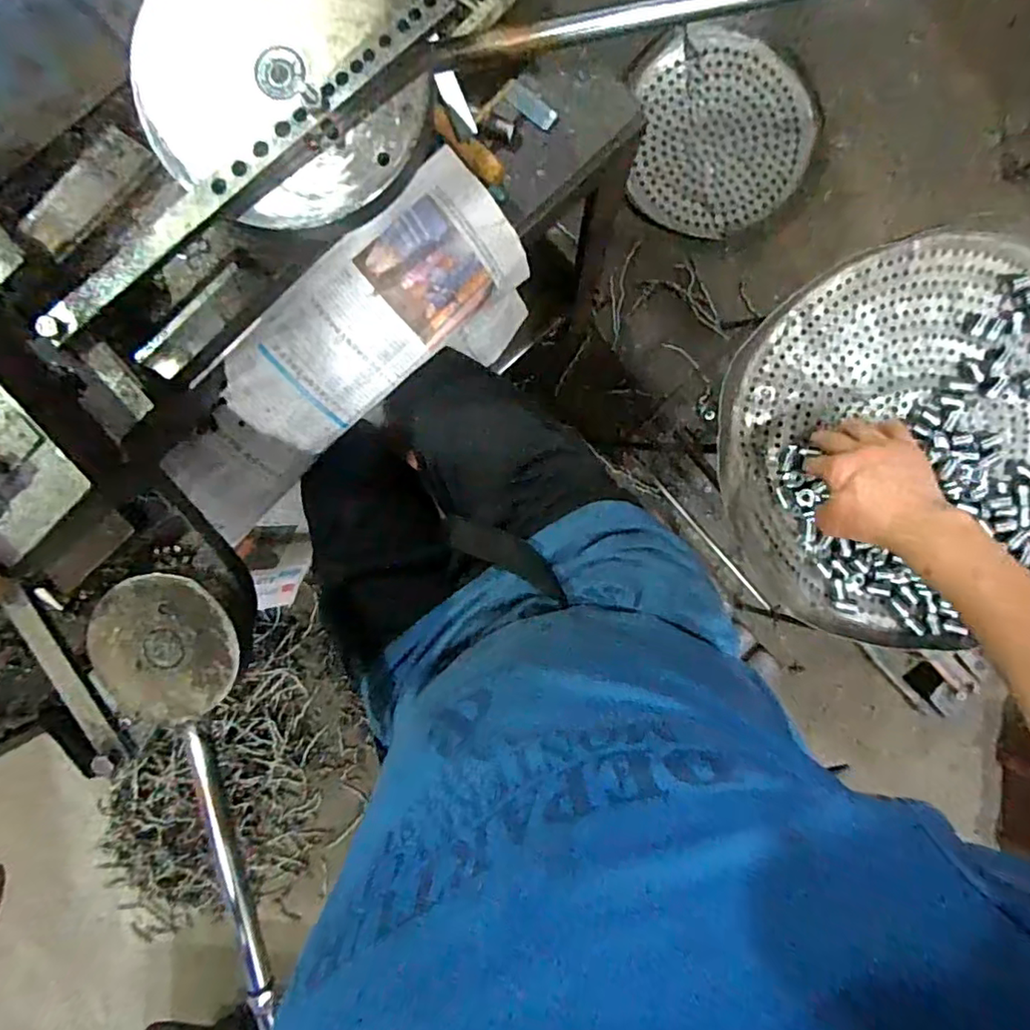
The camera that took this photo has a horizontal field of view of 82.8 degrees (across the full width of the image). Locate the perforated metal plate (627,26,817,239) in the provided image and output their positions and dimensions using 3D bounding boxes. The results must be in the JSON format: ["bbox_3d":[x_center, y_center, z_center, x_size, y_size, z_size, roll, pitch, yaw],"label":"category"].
[{"bbox_3d":[0.412,-0.748,1.158,0.339,0.018,0.352,0,99,0],"label":"perforated metal plate"}]

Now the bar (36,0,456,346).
[{"bbox_3d":[-0.176,-0.221,0.373,0.327,0.018,0.027,-38,92,5],"label":"bar"}]

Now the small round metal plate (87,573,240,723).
[{"bbox_3d":[-0.230,0.087,0.383,0.093,0.008,0.096,0,95,3],"label":"small round metal plate"}]

